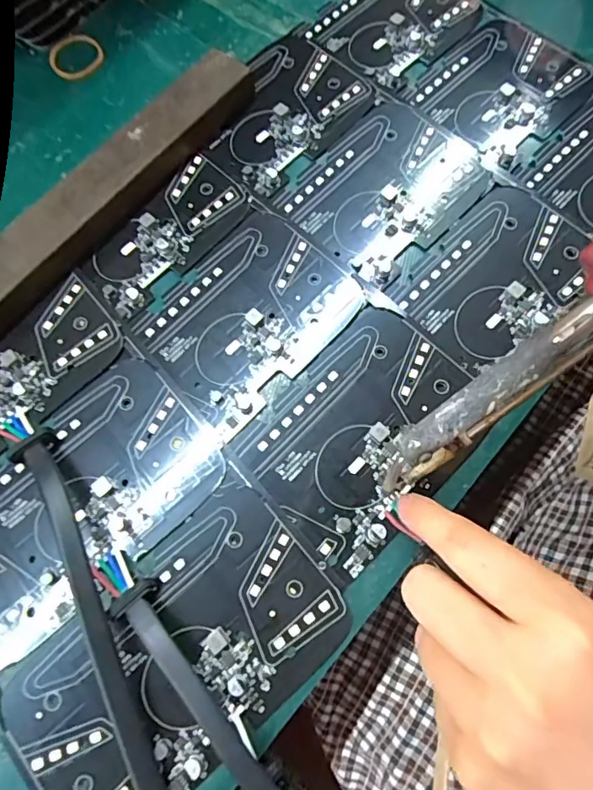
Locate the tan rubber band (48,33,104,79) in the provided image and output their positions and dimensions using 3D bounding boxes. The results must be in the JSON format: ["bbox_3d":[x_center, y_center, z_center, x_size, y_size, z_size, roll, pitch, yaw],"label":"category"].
[{"bbox_3d":[-0.131,-0.203,0.296,0.032,0.004,0.031,-1,72,2],"label":"tan rubber band"}]

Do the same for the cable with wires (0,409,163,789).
[{"bbox_3d":[-0.077,0.097,0.192,0.024,0.019,0.214,-27,73,-6],"label":"cable with wires"}]

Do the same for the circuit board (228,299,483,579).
[{"bbox_3d":[0.031,0.016,0.220,0.101,0.004,0.080,-42,75,-10],"label":"circuit board"}]

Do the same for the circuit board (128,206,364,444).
[{"bbox_3d":[-0.023,-0.039,0.241,0.074,0.004,0.096,42,79,14],"label":"circuit board"}]

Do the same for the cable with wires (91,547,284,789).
[{"bbox_3d":[-0.014,0.137,0.179,0.015,0.014,0.198,-40,75,-10],"label":"cable with wires"}]

